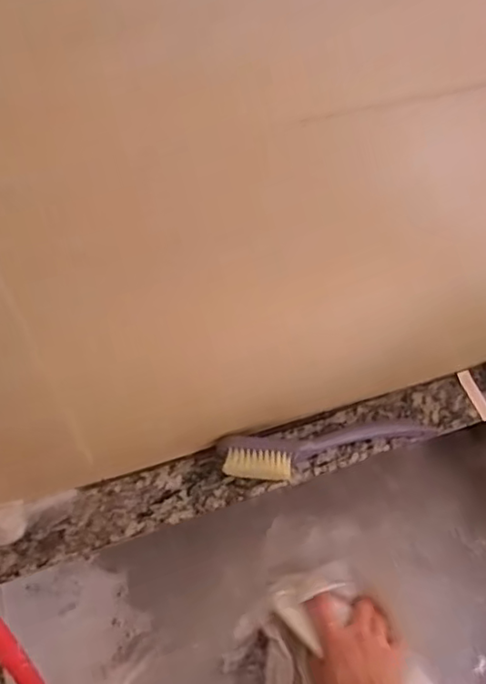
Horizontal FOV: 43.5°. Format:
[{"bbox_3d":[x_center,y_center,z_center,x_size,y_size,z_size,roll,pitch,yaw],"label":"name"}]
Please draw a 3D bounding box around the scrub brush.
[{"bbox_3d":[0.092,0.104,0.611,0.226,0.041,0.042,-8,61,-9],"label":"scrub brush"}]

